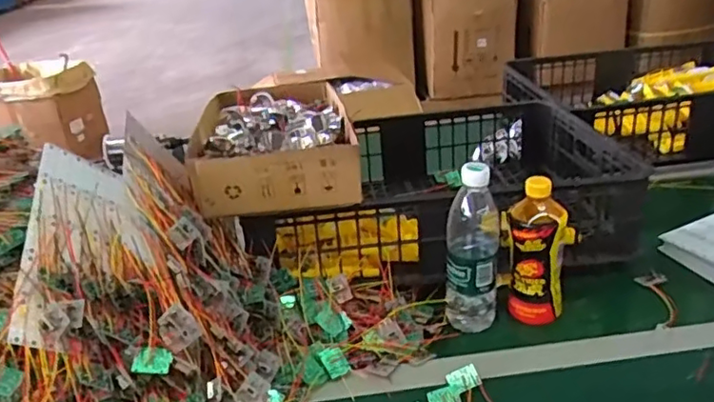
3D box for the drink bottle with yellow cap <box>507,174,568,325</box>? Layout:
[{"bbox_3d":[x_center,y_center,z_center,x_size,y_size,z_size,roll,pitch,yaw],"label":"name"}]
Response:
[{"bbox_3d":[0.228,0.064,0.759,0.075,0.184,0.058,4,28,17],"label":"drink bottle with yellow cap"}]

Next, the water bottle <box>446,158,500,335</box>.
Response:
[{"bbox_3d":[0.146,0.060,0.755,0.064,0.225,0.074,2,28,12],"label":"water bottle"}]

